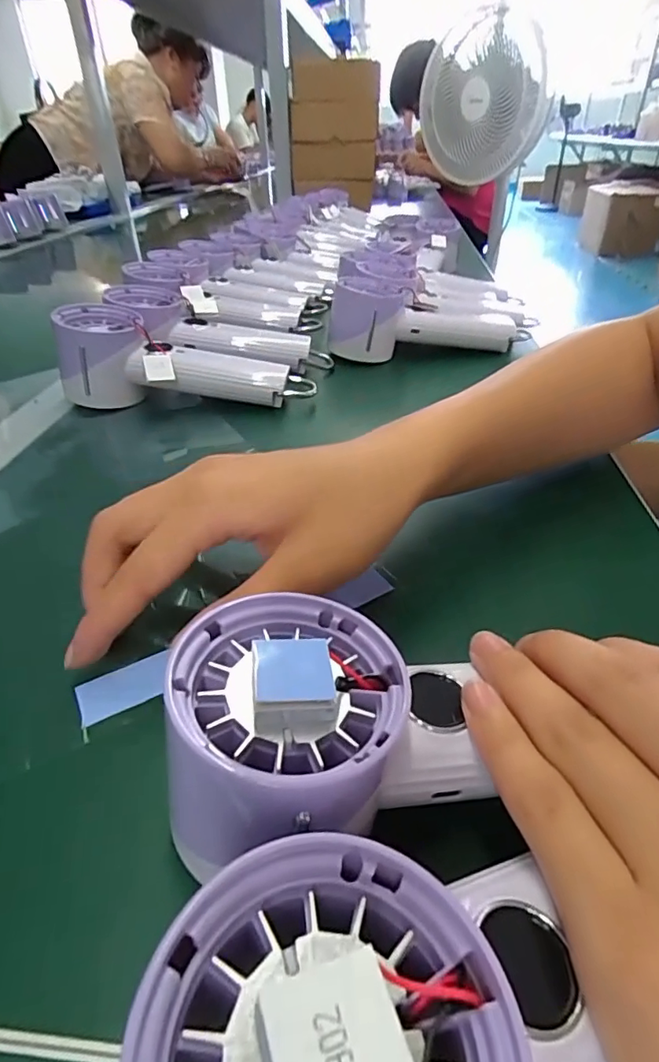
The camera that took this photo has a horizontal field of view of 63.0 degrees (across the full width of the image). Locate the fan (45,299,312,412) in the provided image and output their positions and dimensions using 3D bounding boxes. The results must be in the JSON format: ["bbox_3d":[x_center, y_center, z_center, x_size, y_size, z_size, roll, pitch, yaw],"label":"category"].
[{"bbox_3d":[-0.110,-0.123,0.419,0.186,0.059,0.064,8,36,-6],"label":"fan"}]

